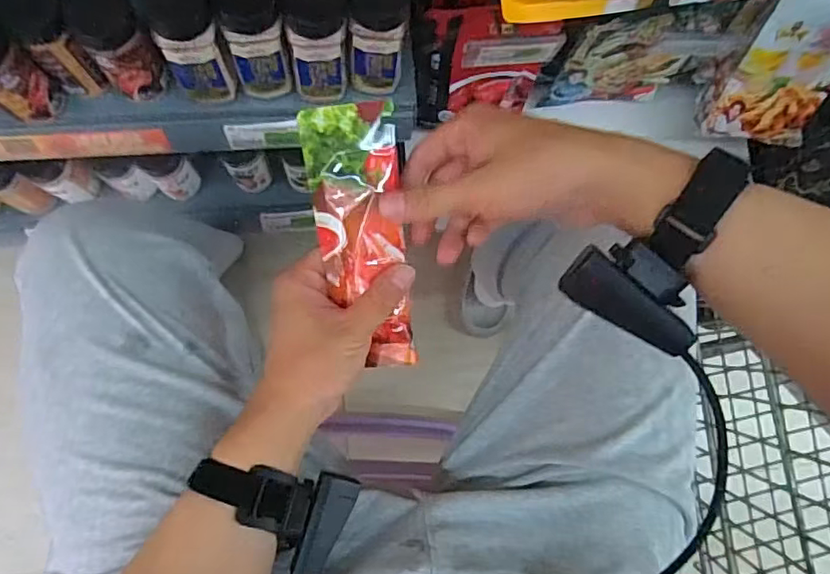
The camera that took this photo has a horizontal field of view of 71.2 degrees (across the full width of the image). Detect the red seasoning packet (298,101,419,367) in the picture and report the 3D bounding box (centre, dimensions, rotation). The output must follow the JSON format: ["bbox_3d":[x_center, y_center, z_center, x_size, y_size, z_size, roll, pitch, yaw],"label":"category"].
[{"bbox_3d":[-0.036,-0.029,0.385,0.059,0.011,0.174,-3,105,9],"label":"red seasoning packet"}]

